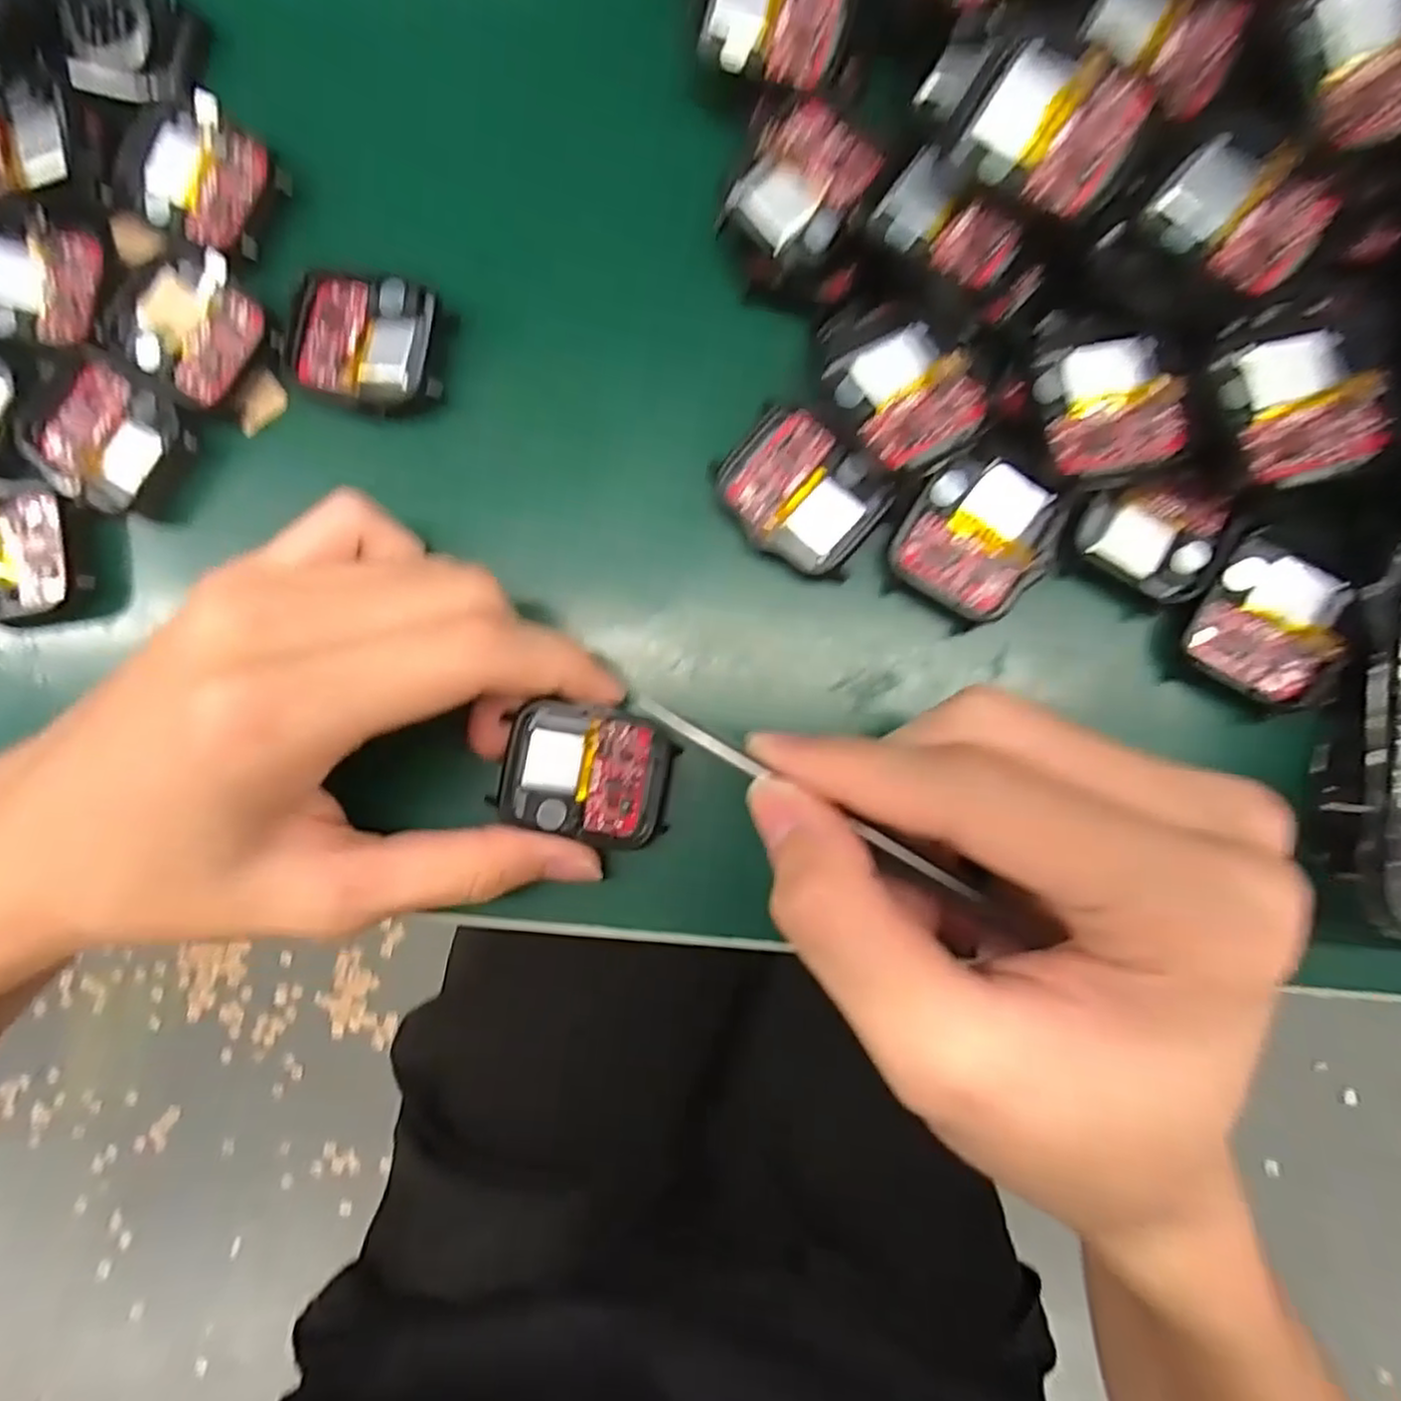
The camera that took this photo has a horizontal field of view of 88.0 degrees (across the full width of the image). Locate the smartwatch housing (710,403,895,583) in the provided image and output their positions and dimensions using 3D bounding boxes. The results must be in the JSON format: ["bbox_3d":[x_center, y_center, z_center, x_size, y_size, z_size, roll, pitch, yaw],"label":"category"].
[{"bbox_3d":[0.028,-0.057,0.200,0.035,0.010,0.044,-43,86,0],"label":"smartwatch housing"}]

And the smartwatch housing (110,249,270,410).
[{"bbox_3d":[-0.147,-0.109,0.214,0.041,0.011,0.038,37,89,4],"label":"smartwatch housing"}]

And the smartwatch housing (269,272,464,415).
[{"bbox_3d":[-0.095,-0.103,0.212,0.046,0.011,0.035,13,88,4],"label":"smartwatch housing"}]

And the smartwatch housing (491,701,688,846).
[{"bbox_3d":[-0.031,0.020,0.200,0.044,0.009,0.036,13,90,2],"label":"smartwatch housing"}]

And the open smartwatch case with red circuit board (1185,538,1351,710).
[{"bbox_3d":[0.151,-0.021,0.193,0.035,0.008,0.038,28,89,4],"label":"open smartwatch case with red circuit board"}]

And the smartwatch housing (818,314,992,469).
[{"bbox_3d":[0.055,-0.081,0.192,0.035,0.008,0.041,-35,86,1],"label":"smartwatch housing"}]

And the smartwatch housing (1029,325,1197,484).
[{"bbox_3d":[0.106,-0.078,0.189,0.035,0.010,0.042,-4,87,3],"label":"smartwatch housing"}]

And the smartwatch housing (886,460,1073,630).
[{"bbox_3d":[0.075,-0.045,0.198,0.037,0.009,0.040,36,89,4],"label":"smartwatch housing"}]

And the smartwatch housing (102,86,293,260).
[{"bbox_3d":[-0.144,-0.153,0.211,0.044,0.005,0.038,26,88,4],"label":"smartwatch housing"}]

